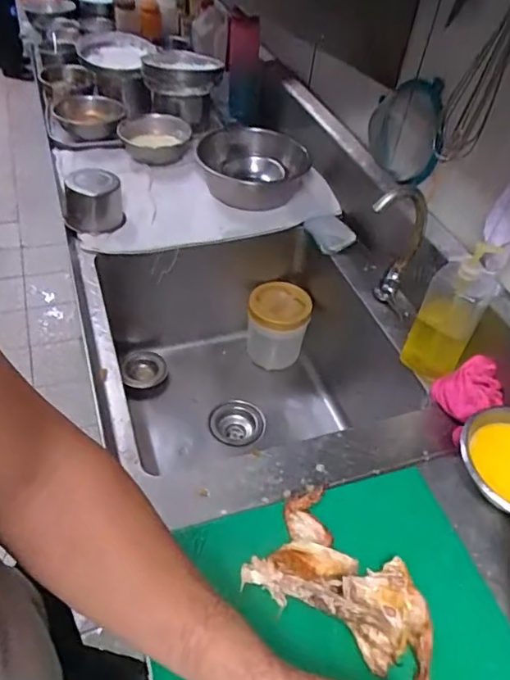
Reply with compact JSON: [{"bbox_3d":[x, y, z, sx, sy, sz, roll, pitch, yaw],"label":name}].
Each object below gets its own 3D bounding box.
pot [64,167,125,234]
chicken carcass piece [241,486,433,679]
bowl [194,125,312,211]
[{"bbox_3d":[-0.321,-0.274,1.070,0.111,0.093,0.108,4,45,-4],"label":"pot"},{"bbox_3d":[0.106,0.262,0.584,0.211,0.039,0.125,25,48,20],"label":"chicken carcass piece"},{"bbox_3d":[-0.002,-0.406,1.246,0.256,0.079,0.270,2,44,-2],"label":"bowl"}]

